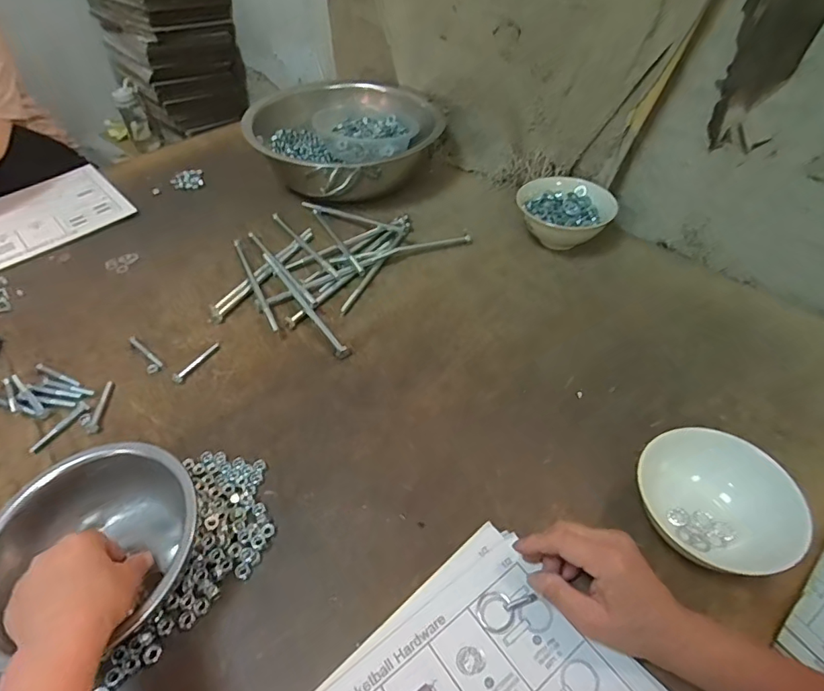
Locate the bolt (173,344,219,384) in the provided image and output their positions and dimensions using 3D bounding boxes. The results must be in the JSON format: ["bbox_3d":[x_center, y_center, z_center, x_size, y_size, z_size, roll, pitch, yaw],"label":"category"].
[{"bbox_3d":[-0.267,0.018,0.612,0.013,0.010,0.073,20,51,19],"label":"bolt"}]

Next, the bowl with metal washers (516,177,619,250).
[{"bbox_3d":[0.233,-0.199,0.761,0.142,0.062,0.124,5,47,6],"label":"bowl with metal washers"}]

